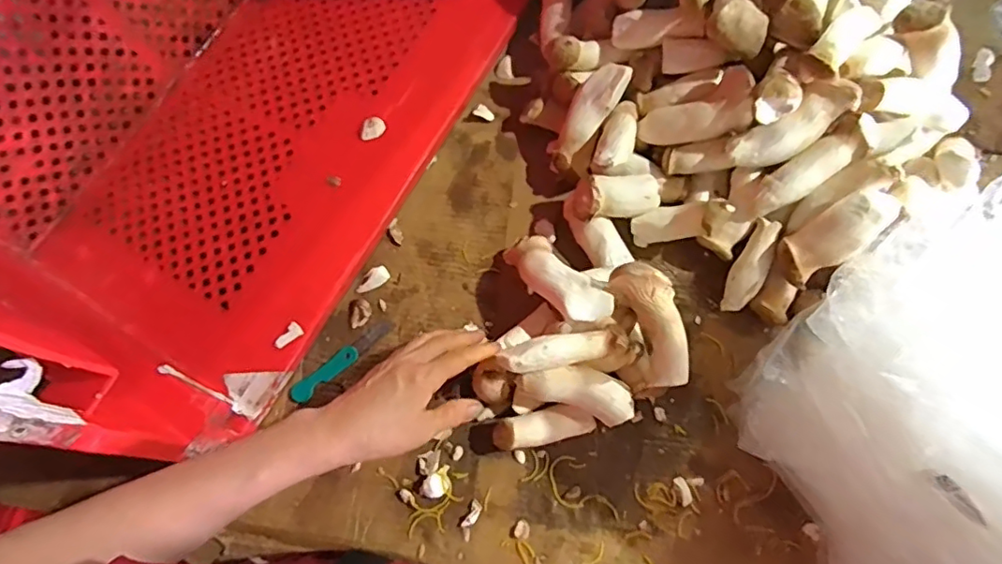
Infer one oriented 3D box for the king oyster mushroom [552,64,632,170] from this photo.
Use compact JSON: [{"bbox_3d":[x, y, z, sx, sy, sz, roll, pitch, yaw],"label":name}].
[{"bbox_3d":[0.085,-0.168,0.577,0.036,0.029,0.112,38,108,11],"label":"king oyster mushroom"}]

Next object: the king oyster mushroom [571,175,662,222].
[{"bbox_3d":[0.112,-0.083,0.559,0.084,0.035,0.039,-12,72,-5],"label":"king oyster mushroom"}]

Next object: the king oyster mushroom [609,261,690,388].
[{"bbox_3d":[0.130,0.035,0.493,0.044,0.039,0.109,-22,94,-8],"label":"king oyster mushroom"}]

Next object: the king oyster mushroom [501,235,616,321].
[{"bbox_3d":[0.048,-0.004,0.531,0.045,0.045,0.135,-37,44,-12],"label":"king oyster mushroom"}]

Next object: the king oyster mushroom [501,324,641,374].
[{"bbox_3d":[0.061,0.059,0.489,0.120,0.034,0.032,-3,72,-8],"label":"king oyster mushroom"}]

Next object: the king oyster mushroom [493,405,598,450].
[{"bbox_3d":[0.037,0.131,0.514,0.089,0.032,0.028,-11,72,-4],"label":"king oyster mushroom"}]

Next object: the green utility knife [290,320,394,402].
[{"bbox_3d":[-0.152,0.073,0.548,0.111,0.008,0.017,-41,77,-13],"label":"green utility knife"}]

